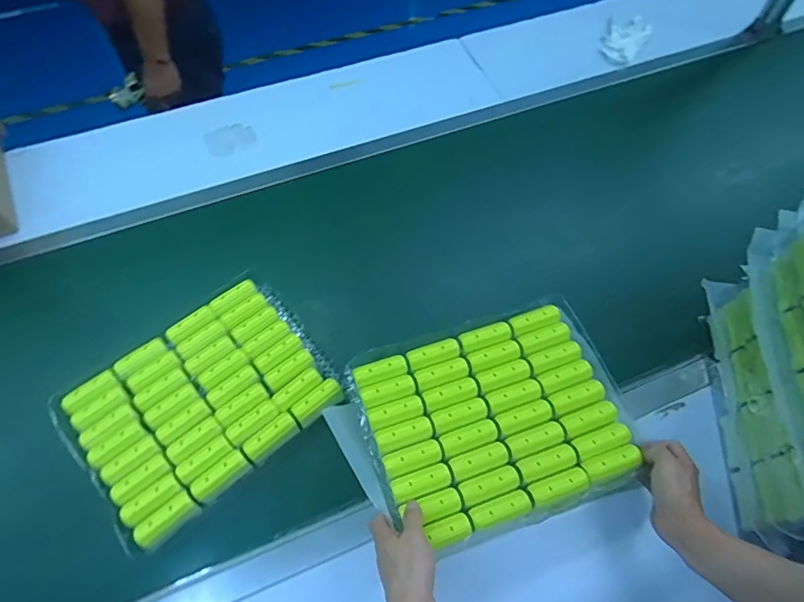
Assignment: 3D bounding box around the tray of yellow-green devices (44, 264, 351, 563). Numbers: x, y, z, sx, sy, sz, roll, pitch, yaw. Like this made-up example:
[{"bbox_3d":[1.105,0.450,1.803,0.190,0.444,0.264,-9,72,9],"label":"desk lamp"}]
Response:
[{"bbox_3d":[-0.291,0.145,0.749,0.350,0.052,0.267,-34,67,-18],"label":"tray of yellow-green devices"}]

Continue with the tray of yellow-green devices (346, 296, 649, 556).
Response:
[{"bbox_3d":[0.126,0.149,0.681,0.341,0.020,0.271,-16,62,-10],"label":"tray of yellow-green devices"}]

